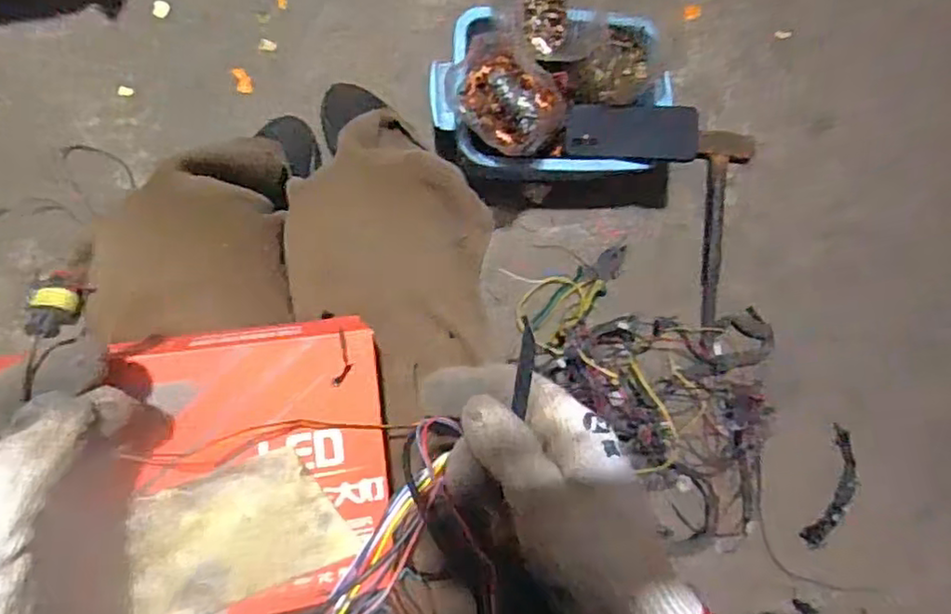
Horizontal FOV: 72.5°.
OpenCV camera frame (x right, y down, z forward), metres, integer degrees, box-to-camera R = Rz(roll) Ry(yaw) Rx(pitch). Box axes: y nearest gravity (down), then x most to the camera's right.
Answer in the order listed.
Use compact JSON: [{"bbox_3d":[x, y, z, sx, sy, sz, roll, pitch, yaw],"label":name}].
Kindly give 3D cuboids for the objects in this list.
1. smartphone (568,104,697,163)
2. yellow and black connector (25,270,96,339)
[{"bbox_3d":[0.194,-0.216,0.799,0.156,0.009,0.064,4,91,5],"label":"smartphone"},{"bbox_3d":[-0.171,-0.001,0.265,0.018,0.010,0.026,24,88,-6],"label":"yellow and black connector"}]

